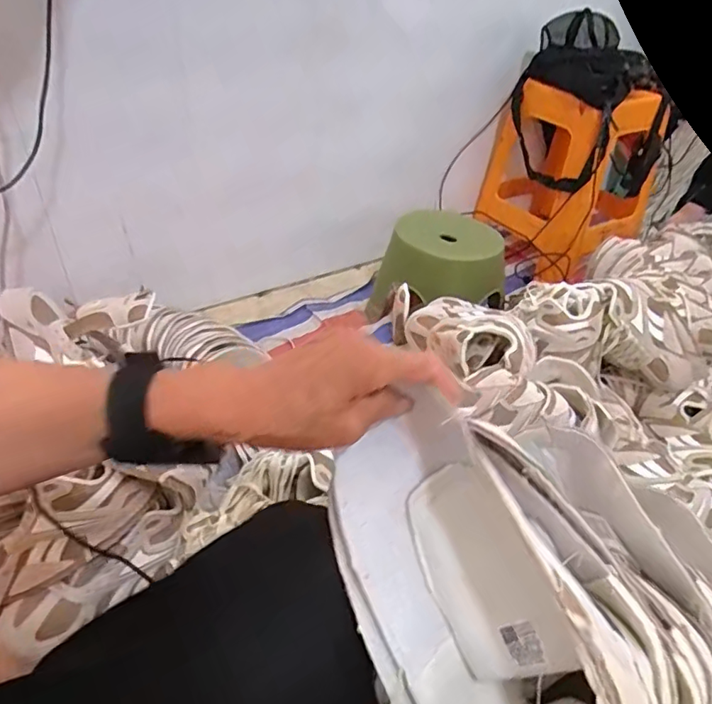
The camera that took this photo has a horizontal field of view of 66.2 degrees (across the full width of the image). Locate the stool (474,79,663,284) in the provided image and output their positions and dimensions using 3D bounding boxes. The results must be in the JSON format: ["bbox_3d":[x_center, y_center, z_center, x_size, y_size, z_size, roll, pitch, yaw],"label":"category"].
[{"bbox_3d":[0.578,-0.512,1.563,0.325,0.433,0.430,-20,44,-27],"label":"stool"}]

